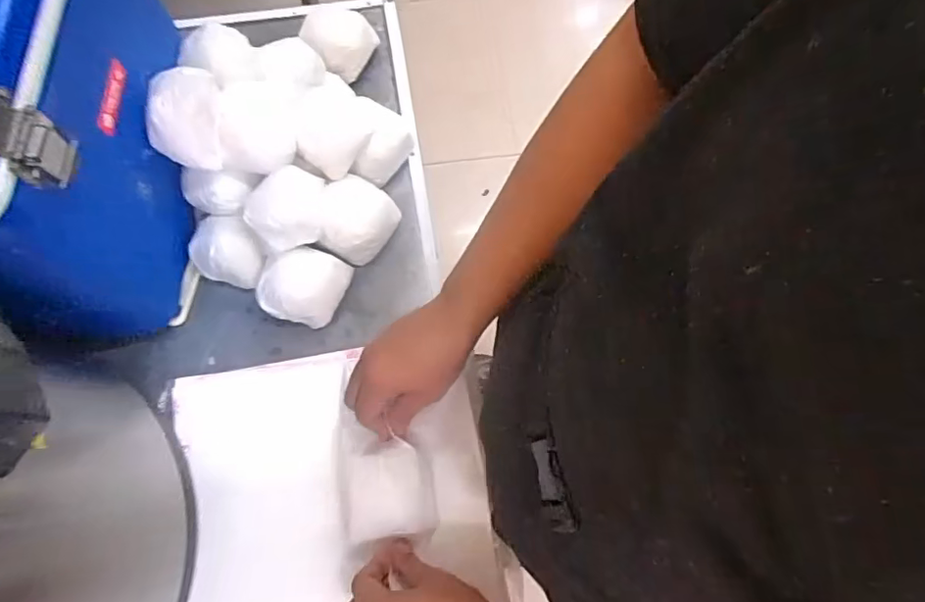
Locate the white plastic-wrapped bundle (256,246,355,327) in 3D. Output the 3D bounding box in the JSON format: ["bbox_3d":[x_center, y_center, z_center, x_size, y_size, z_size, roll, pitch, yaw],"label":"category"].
[{"bbox_3d":[-0.153,-0.014,0.550,0.070,0.049,0.073,0,71,-1],"label":"white plastic-wrapped bundle"}]

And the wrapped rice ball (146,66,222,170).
[{"bbox_3d":[-0.249,-0.168,0.508,0.058,0.053,0.081,-5,71,-3],"label":"wrapped rice ball"}]

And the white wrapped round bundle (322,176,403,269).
[{"bbox_3d":[-0.103,-0.084,0.583,0.072,0.057,0.088,3,71,0],"label":"white wrapped round bundle"}]

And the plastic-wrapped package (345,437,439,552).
[{"bbox_3d":[-0.062,0.169,0.495,0.074,0.026,0.084,-5,71,-3],"label":"plastic-wrapped package"}]

